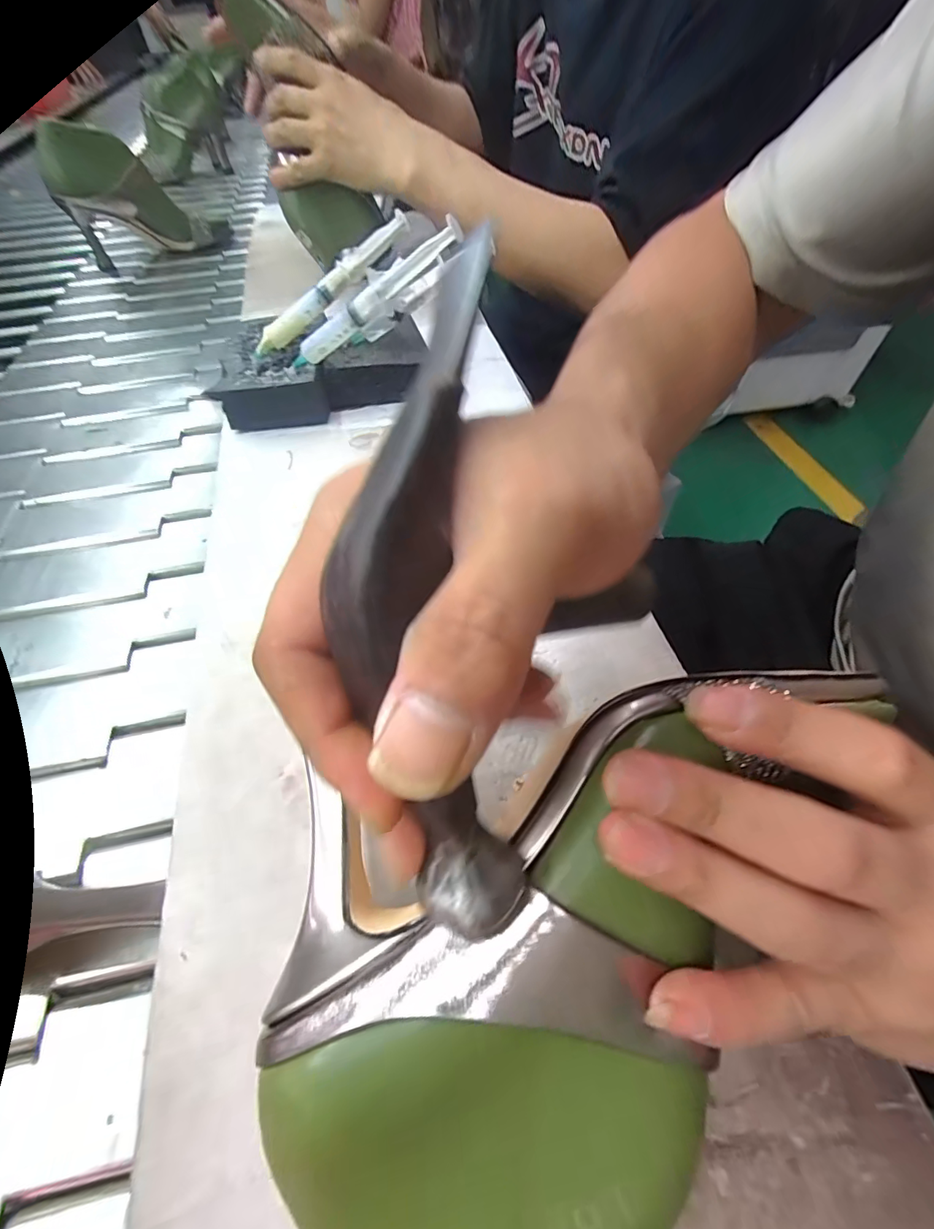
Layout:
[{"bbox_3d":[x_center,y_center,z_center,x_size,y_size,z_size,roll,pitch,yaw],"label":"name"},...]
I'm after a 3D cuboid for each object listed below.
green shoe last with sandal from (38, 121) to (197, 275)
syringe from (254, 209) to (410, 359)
[{"bbox_3d":[-0.521,-0.622,0.713,0.160,0.163,0.084,-21,55,-14],"label":"green shoe last with sandal"},{"bbox_3d":[-0.108,-0.264,0.379,0.158,0.021,0.020,-42,55,1],"label":"syringe"}]

